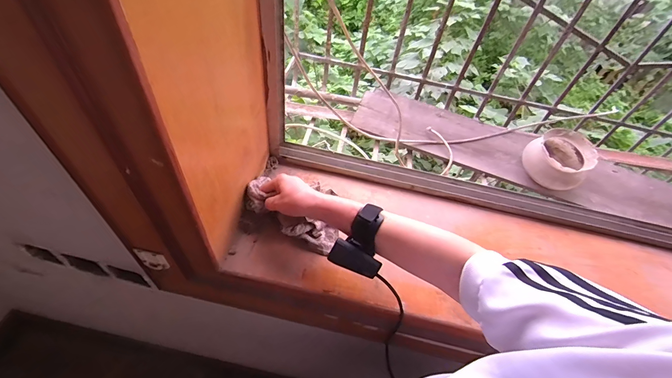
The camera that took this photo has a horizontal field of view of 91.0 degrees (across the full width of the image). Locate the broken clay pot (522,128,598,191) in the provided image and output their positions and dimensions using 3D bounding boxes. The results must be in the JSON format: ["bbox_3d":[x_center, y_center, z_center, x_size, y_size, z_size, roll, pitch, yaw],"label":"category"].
[{"bbox_3d":[0.588,-0.077,0.871,0.146,0.134,0.139,-2,49,2],"label":"broken clay pot"}]

